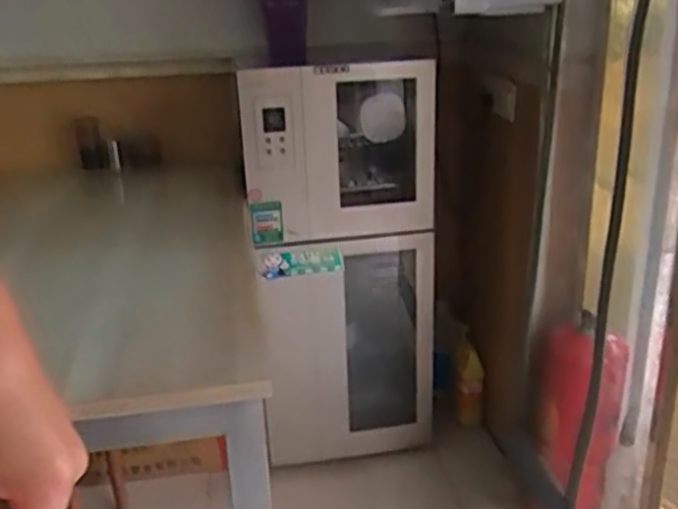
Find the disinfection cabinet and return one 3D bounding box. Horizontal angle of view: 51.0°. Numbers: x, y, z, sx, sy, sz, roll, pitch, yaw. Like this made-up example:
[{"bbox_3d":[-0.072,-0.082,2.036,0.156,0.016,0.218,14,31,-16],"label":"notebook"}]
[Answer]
[{"bbox_3d":[0.007,-0.016,1.815,0.404,0.936,0.520,-3,21,-1],"label":"disinfection cabinet"}]

